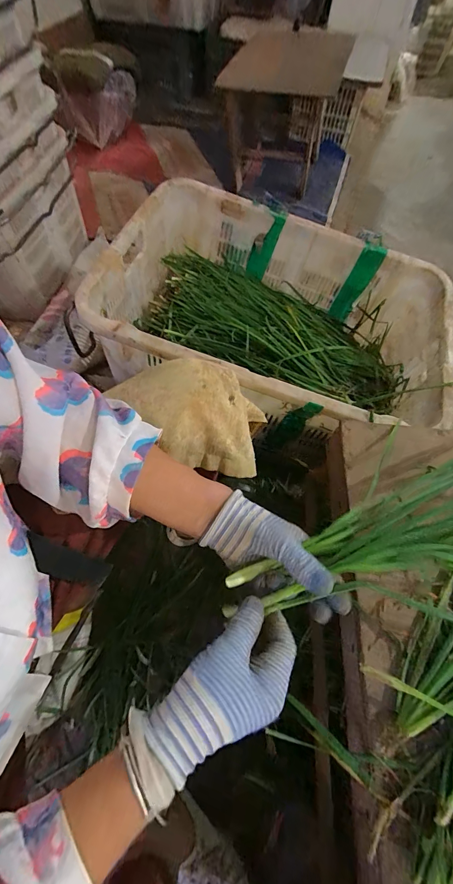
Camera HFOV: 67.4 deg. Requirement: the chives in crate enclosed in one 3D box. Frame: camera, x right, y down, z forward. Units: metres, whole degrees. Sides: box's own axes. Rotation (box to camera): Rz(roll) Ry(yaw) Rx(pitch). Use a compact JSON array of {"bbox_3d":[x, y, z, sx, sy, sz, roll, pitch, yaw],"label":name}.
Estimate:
[{"bbox_3d":[0.128,-0.281,0.830,0.606,0.130,0.287,20,64,9],"label":"chives in crate"}]

